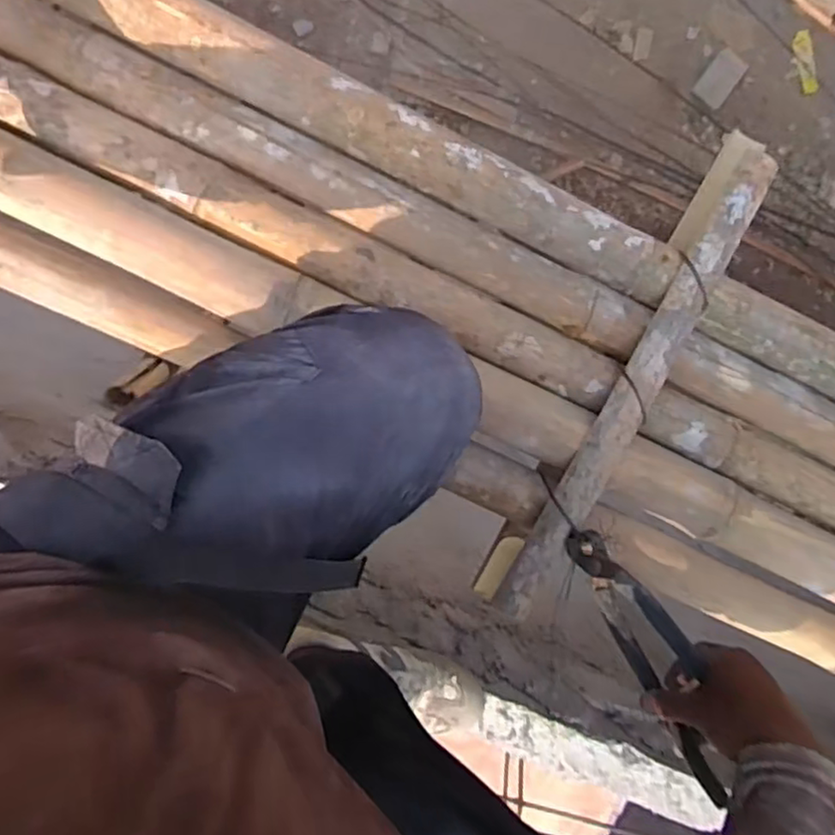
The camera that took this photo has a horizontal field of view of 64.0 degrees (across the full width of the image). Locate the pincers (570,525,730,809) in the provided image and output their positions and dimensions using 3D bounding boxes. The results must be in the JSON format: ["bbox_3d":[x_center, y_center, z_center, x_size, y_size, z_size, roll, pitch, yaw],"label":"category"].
[{"bbox_3d":[0.202,0.195,0.576,0.051,0.039,0.221,-25,72,-1],"label":"pincers"}]

